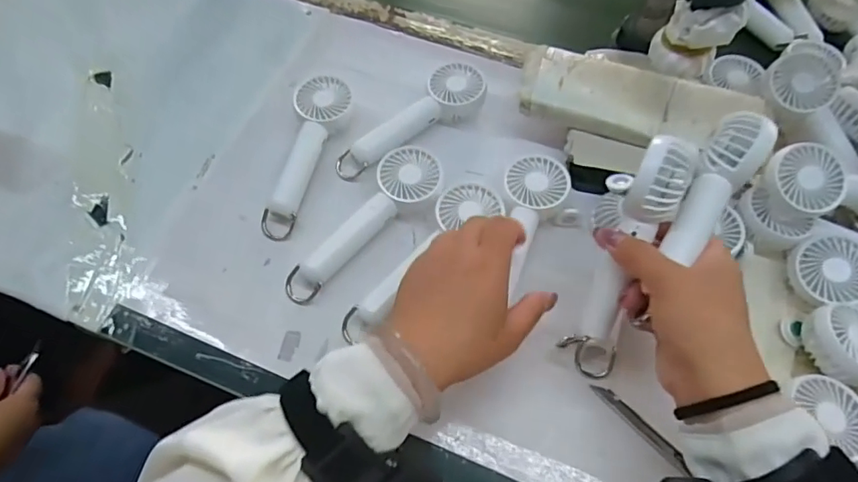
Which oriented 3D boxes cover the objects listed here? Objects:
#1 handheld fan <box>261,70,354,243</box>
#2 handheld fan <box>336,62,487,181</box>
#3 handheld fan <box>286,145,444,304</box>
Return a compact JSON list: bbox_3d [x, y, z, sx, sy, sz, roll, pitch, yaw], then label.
[{"bbox_3d":[-0.108,-0.079,0.471,0.050,0.031,0.165,8,61,4],"label":"handheld fan"},{"bbox_3d":[-0.019,-0.115,0.494,0.162,0.031,0.049,-33,66,-17],"label":"handheld fan"},{"bbox_3d":[-0.058,-0.019,0.438,0.161,0.030,0.056,-37,67,-18],"label":"handheld fan"}]

